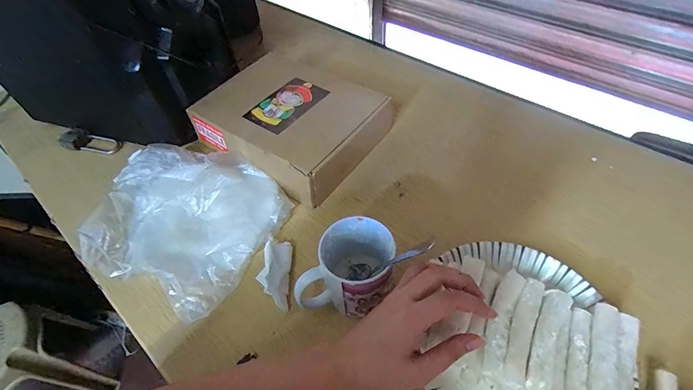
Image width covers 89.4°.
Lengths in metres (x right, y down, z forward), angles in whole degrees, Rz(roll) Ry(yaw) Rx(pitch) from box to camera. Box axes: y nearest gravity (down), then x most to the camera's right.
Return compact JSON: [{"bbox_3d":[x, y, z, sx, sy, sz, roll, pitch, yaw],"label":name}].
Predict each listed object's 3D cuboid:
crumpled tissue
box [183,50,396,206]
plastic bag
[{"bbox_3d":[-0.093,0.096,0.437,0.041,0.036,0.084,-3,50,2],"label":"crumpled tissue"},{"bbox_3d":[-0.092,-0.123,0.583,0.264,0.084,0.206,27,58,24],"label":"box"},{"bbox_3d":[-0.223,0.025,0.488,0.243,0.062,0.217,19,55,19],"label":"plastic bag"}]

